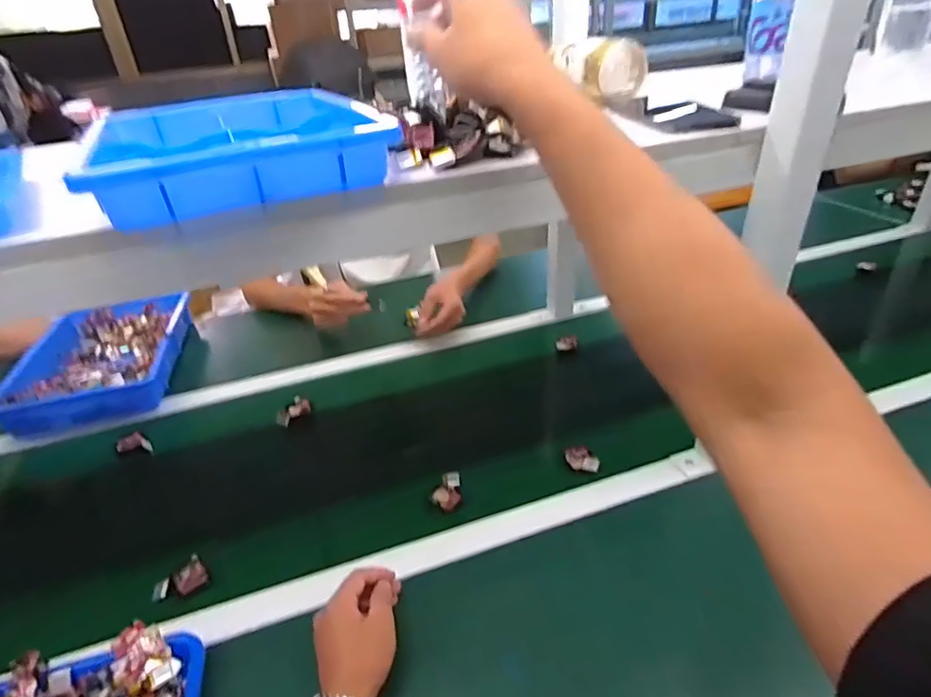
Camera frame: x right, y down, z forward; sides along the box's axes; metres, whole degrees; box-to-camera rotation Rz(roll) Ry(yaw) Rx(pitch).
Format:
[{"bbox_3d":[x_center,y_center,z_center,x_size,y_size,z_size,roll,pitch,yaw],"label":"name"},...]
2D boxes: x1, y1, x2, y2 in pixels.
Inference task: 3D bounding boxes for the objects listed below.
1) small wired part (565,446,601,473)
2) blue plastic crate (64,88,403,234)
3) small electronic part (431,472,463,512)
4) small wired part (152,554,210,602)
[{"bbox_3d":[0.156,0.148,0.726,0.033,0.014,0.057,-14,34,-16],"label":"small wired part"},{"bbox_3d":[-0.202,-0.183,0.485,0.215,0.045,0.280,-17,35,-19],"label":"blue plastic crate"},{"bbox_3d":[-0.024,0.185,0.695,0.037,0.022,0.047,-6,33,-3],"label":"small electronic part"},{"bbox_3d":[-0.324,0.265,0.613,0.057,0.016,0.037,-25,39,-30],"label":"small wired part"}]

